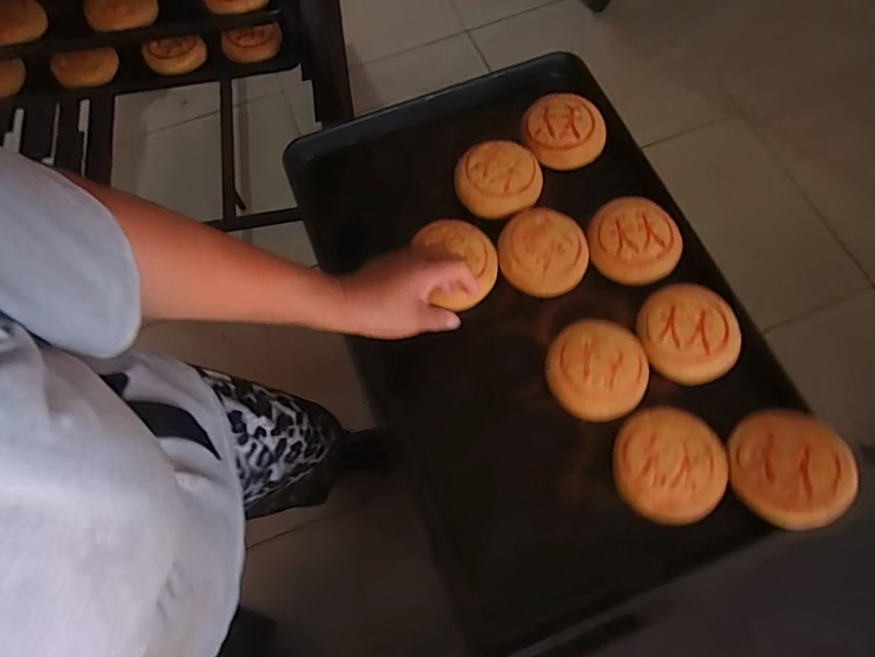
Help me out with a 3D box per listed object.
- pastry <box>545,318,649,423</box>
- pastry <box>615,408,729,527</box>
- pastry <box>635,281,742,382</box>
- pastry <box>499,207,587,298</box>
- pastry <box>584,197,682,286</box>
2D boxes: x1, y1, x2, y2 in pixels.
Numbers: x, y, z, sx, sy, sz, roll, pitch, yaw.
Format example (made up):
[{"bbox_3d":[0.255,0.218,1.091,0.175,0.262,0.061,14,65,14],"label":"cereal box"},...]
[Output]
[{"bbox_3d":[0.160,0.041,0.544,0.095,0.025,0.098,7,71,3],"label":"pastry"},{"bbox_3d":[0.221,0.129,0.513,0.101,0.020,0.104,-5,71,-1],"label":"pastry"},{"bbox_3d":[0.260,0.002,0.556,0.095,0.022,0.103,24,73,9],"label":"pastry"},{"bbox_3d":[0.116,-0.087,0.591,0.092,0.023,0.098,9,71,4],"label":"pastry"},{"bbox_3d":[0.218,-0.099,0.594,0.095,0.024,0.098,0,71,1],"label":"pastry"}]

